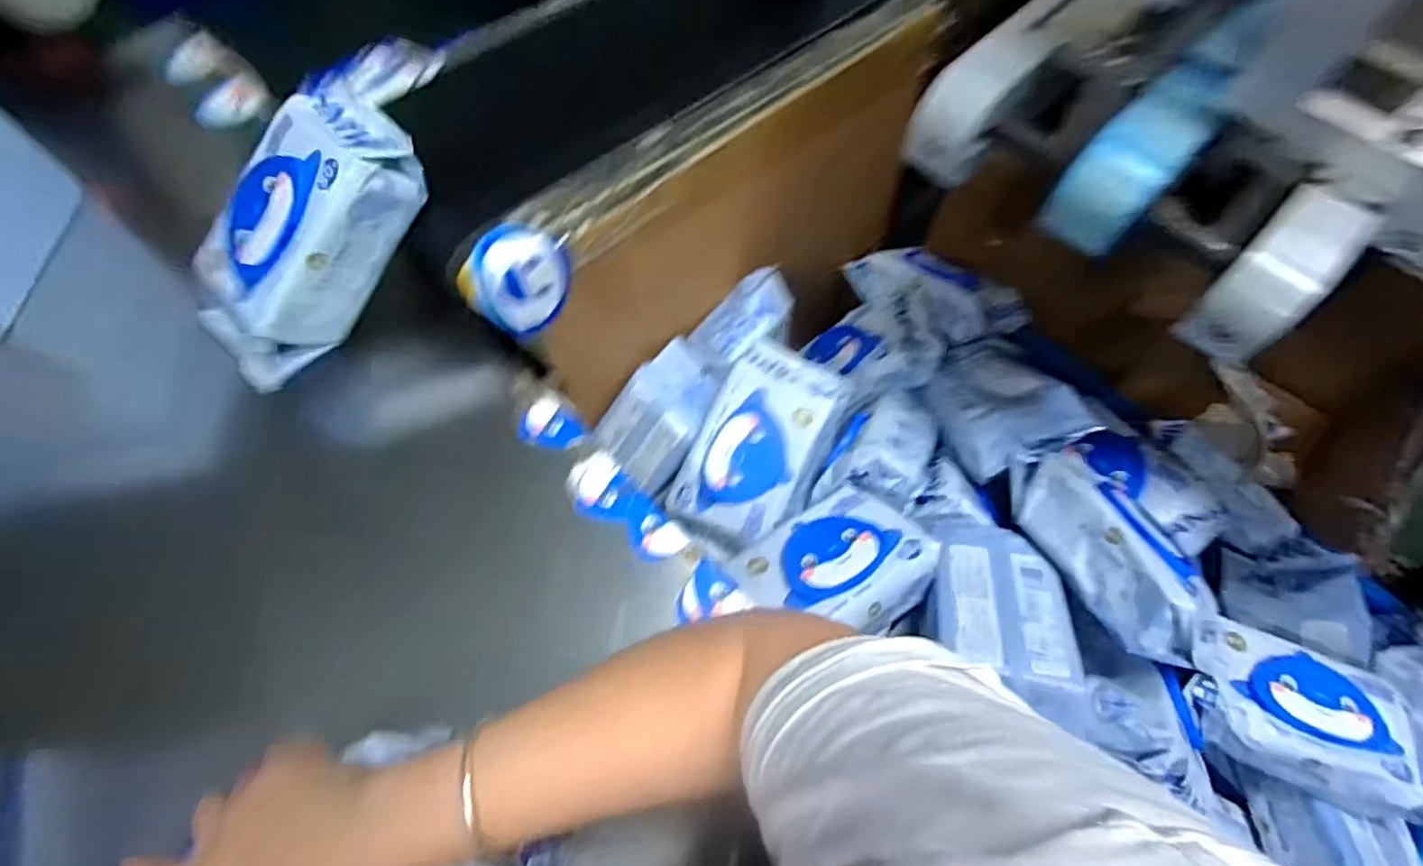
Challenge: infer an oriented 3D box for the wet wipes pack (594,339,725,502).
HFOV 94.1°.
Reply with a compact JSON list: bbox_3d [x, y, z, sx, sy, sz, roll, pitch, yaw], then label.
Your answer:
[{"bbox_3d":[-0.045,-0.017,0.672,0.105,0.050,0.136,38,70,17],"label":"wet wipes pack"}]

